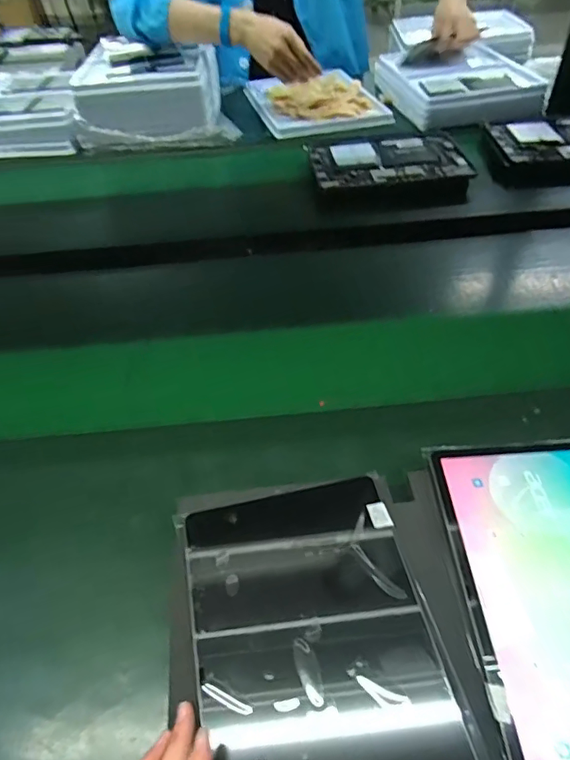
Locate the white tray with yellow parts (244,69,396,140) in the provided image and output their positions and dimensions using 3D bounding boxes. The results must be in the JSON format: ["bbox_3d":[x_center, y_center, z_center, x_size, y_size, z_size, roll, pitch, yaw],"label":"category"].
[{"bbox_3d":[0.061,-0.600,1.079,0.246,0.031,0.311,-14,49,-8],"label":"white tray with yellow parts"}]

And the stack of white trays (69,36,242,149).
[{"bbox_3d":[-0.261,-0.610,1.037,0.300,0.097,0.345,-5,49,-1],"label":"stack of white trays"}]

